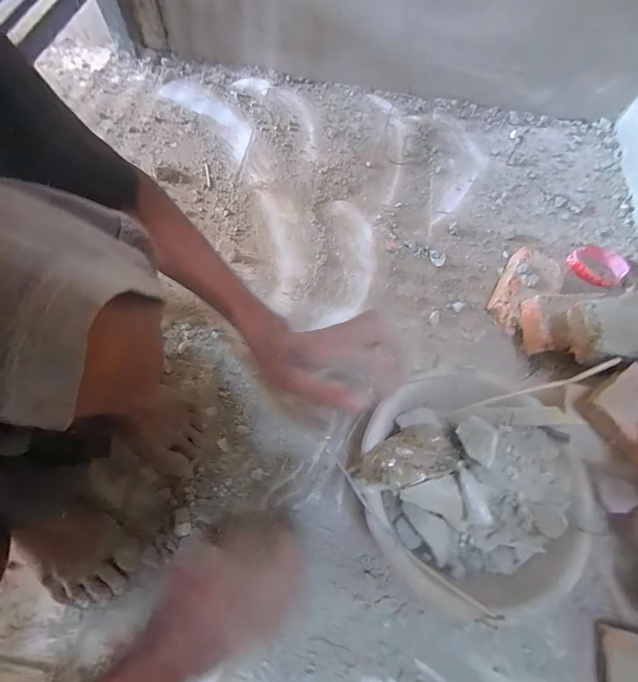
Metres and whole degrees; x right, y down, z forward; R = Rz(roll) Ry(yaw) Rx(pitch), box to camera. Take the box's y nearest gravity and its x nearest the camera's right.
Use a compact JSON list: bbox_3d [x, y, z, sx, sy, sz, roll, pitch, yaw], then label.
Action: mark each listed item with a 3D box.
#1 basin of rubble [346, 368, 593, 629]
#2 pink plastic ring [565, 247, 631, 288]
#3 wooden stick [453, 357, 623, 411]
[{"bbox_3d":[0.162,0.157,0.387,0.230,0.083,0.221,1,66,-2],"label":"basin of rubble"},{"bbox_3d":[0.527,-0.144,0.683,0.071,0.038,0.092,-39,73,-18],"label":"pink plastic ring"},{"bbox_3d":[0.248,0.054,0.416,0.175,0.012,0.010,-21,65,18],"label":"wooden stick"}]

